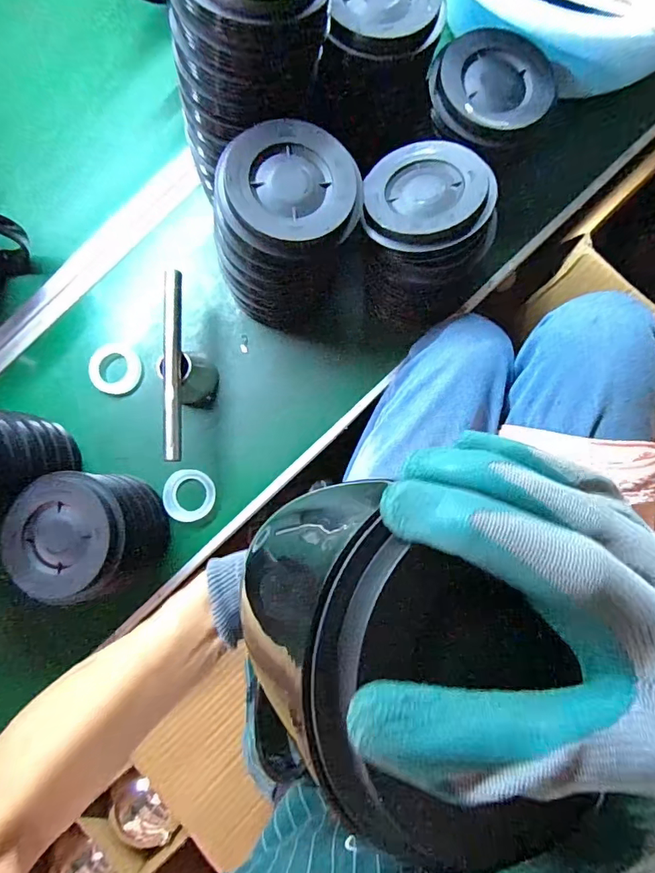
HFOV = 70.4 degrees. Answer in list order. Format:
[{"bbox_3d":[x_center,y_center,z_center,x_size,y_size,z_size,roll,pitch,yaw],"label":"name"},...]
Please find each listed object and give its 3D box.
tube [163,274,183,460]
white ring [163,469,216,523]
[{"bbox_3d":[-0.159,-0.074,0.479,0.017,0.017,0.196,-3,85,4],"label":"tube"},{"bbox_3d":[-0.156,0.067,0.526,0.056,0.006,0.058,1,85,-11],"label":"white ring"}]

